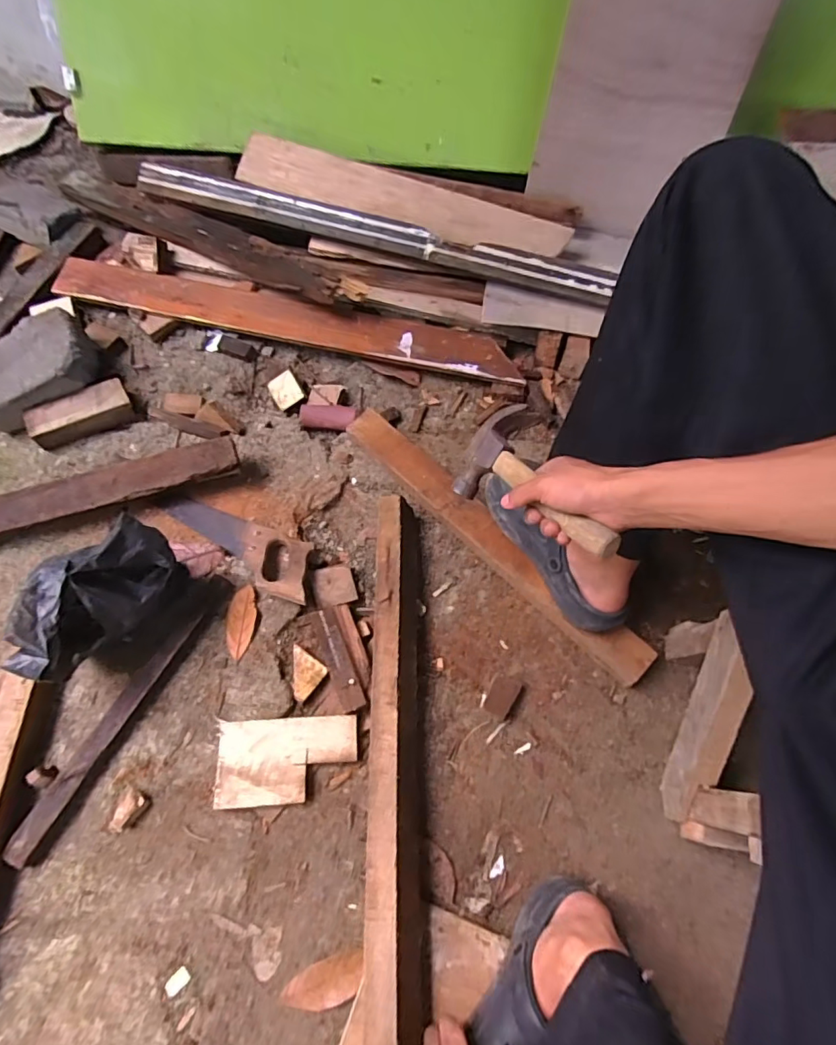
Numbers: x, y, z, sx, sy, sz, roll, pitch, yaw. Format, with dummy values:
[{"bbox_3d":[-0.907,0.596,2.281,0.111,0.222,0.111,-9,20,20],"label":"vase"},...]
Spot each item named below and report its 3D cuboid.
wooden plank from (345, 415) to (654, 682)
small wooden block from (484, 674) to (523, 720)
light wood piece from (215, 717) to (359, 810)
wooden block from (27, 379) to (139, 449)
[{"bbox_3d":[0.105,0.020,0.794,0.061,0.056,0.561,-42,74,-17],"label":"wooden plank"},{"bbox_3d":[0.116,0.240,0.720,0.039,0.021,0.055,28,69,10],"label":"small wooden block"},{"bbox_3d":[-0.167,0.304,0.672,0.172,0.024,0.100,-2,67,-3],"label":"light wood piece"},{"bbox_3d":[-0.565,-0.182,0.877,0.155,0.045,0.067,-27,70,-13],"label":"wooden block"}]

